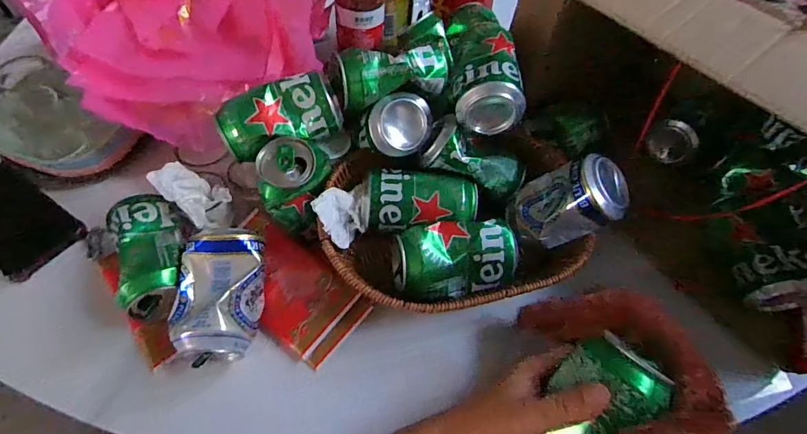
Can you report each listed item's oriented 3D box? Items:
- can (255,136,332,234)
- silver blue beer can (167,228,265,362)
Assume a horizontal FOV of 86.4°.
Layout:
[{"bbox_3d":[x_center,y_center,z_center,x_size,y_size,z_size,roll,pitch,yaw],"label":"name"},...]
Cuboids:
[{"bbox_3d":[-0.103,-0.029,0.409,0.059,0.078,0.054,2,55,-2],"label":"can"},{"bbox_3d":[-0.160,0.075,0.386,0.068,0.078,0.110,5,55,0],"label":"silver blue beer can"}]

